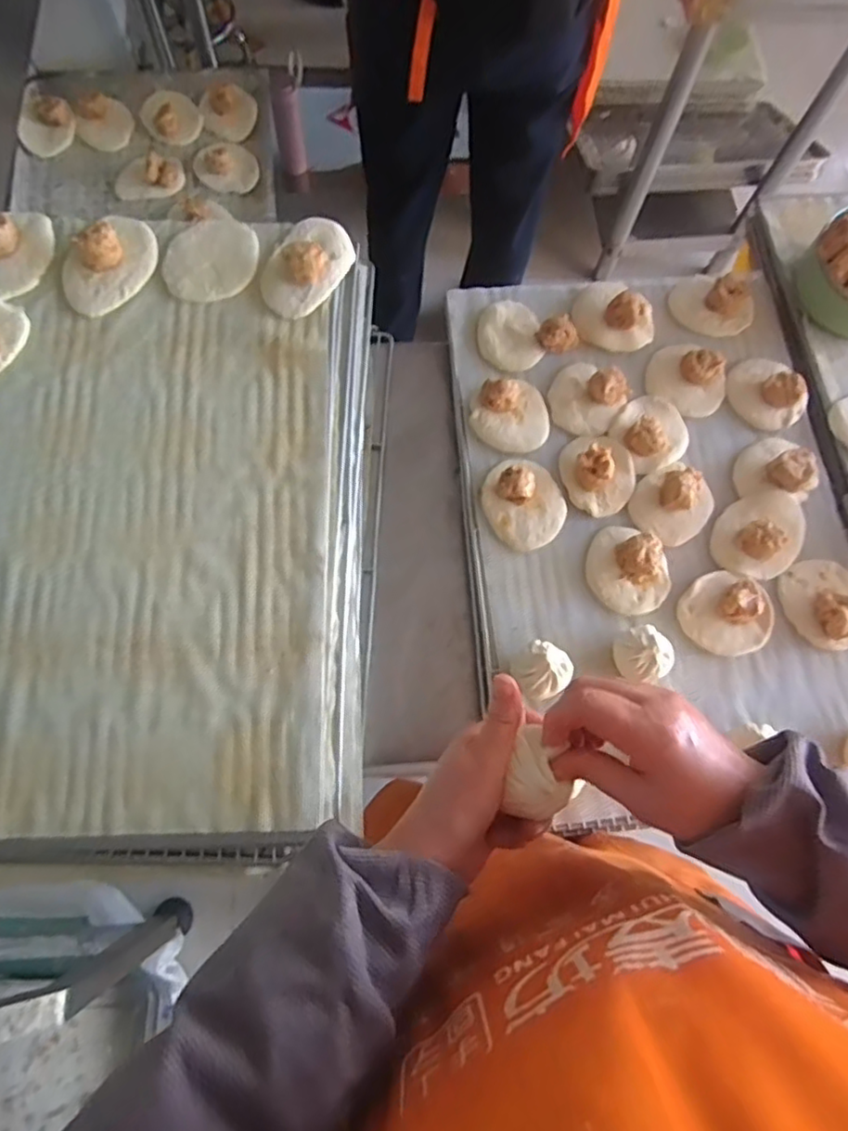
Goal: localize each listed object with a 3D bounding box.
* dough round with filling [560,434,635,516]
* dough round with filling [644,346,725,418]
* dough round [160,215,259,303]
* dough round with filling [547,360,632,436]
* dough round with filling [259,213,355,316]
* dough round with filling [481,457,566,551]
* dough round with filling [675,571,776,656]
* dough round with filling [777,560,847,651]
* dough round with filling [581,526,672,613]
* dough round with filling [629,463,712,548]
[{"bbox_3d":[0.186,-0.101,0.657,0.075,0.029,0.090,-13,74,-7],"label":"dough round with filling"},{"bbox_3d":[0.298,-0.212,0.701,0.089,0.027,0.074,29,74,6],"label":"dough round with filling"},{"bbox_3d":[-0.217,-0.311,0.637,0.093,0.012,0.089,4,73,-1],"label":"dough round"},{"bbox_3d":[0.178,-0.187,0.683,0.078,0.032,0.075,1,73,-3],"label":"dough round with filling"},{"bbox_3d":[-0.120,-0.307,0.631,0.073,0.039,0.121,19,73,3],"label":"dough round with filling"},{"bbox_3d":[0.107,-0.069,0.644,0.084,0.040,0.097,-15,74,-7],"label":"dough round with filling"},{"bbox_3d":[0.305,0.046,0.618,0.079,0.041,0.086,1,73,-3],"label":"dough round with filling"},{"bbox_3d":[0.411,0.037,0.630,0.077,0.028,0.091,-23,75,-9],"label":"dough round with filling"},{"bbox_3d":[0.206,0.003,0.630,0.072,0.034,0.090,-31,77,-11],"label":"dough round with filling"},{"bbox_3d":[0.261,-0.067,0.651,0.082,0.028,0.077,1,73,-3],"label":"dough round with filling"}]

